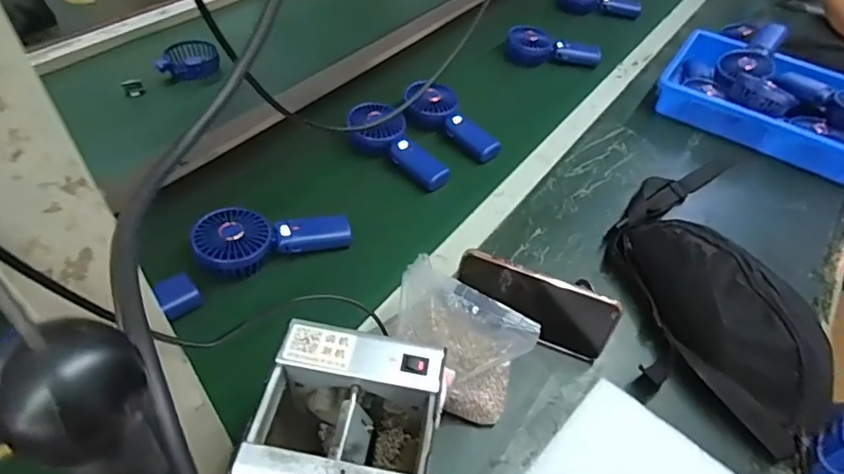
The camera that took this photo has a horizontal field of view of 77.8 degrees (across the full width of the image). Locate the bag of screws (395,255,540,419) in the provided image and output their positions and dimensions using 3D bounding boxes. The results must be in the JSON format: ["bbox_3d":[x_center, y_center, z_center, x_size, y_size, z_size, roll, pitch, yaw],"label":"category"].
[{"bbox_3d":[0.029,0.107,0.517,0.138,0.117,0.079,31,51,22],"label":"bag of screws"}]

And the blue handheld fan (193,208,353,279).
[{"bbox_3d":[-0.181,-0.005,0.641,0.176,0.047,0.079,-15,50,-18],"label":"blue handheld fan"}]

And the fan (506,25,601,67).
[{"bbox_3d":[0.253,-0.358,1.014,0.180,0.049,0.078,15,47,8],"label":"fan"}]

